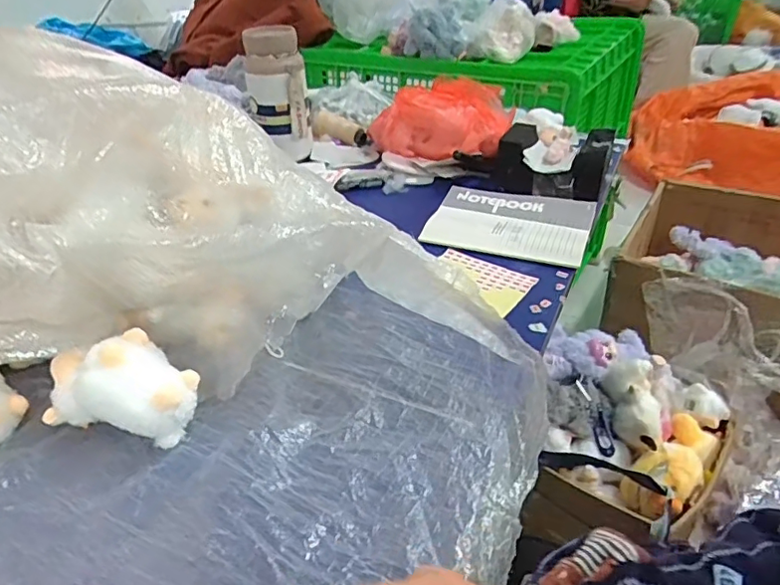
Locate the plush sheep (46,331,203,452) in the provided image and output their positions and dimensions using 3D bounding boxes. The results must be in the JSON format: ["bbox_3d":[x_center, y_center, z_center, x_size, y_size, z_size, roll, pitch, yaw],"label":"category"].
[{"bbox_3d":[-0.210,0.078,0.439,0.118,0.081,0.061,6,35,12],"label":"plush sheep"}]

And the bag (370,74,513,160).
[{"bbox_3d":[0.071,-0.279,0.908,0.234,0.110,0.133,9,36,16],"label":"bag"}]

